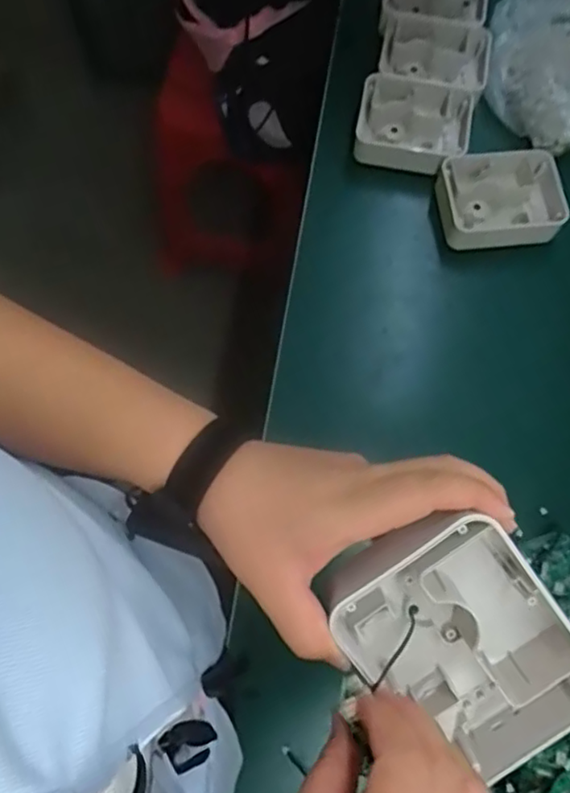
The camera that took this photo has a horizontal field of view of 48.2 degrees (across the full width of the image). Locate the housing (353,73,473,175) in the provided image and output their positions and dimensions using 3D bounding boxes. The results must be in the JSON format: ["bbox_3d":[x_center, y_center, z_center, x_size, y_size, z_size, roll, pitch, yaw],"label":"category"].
[{"bbox_3d":[0.149,-0.313,0.739,0.130,0.036,0.102,15,72,3],"label":"housing"}]

